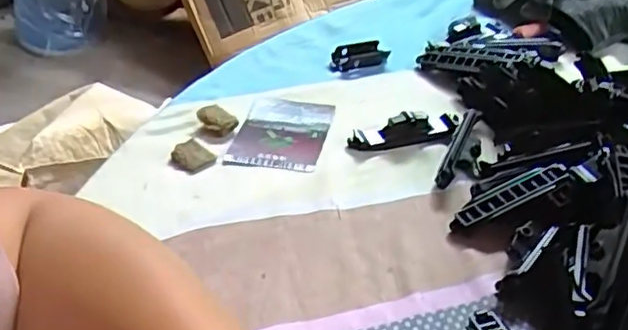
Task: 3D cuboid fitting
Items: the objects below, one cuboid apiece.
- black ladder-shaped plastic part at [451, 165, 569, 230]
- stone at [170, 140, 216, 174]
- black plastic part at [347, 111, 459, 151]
[{"bbox_3d":[0.118,0.019,0.391,0.076,0.004,0.018,-24,45,-6],"label":"black ladder-shaped plastic part"},{"bbox_3d":[-0.080,-0.005,0.427,0.028,0.005,0.022,27,45,25],"label":"stone"},{"bbox_3d":[0.063,-0.025,0.446,0.081,0.018,0.021,-9,41,-14],"label":"black plastic part"}]

